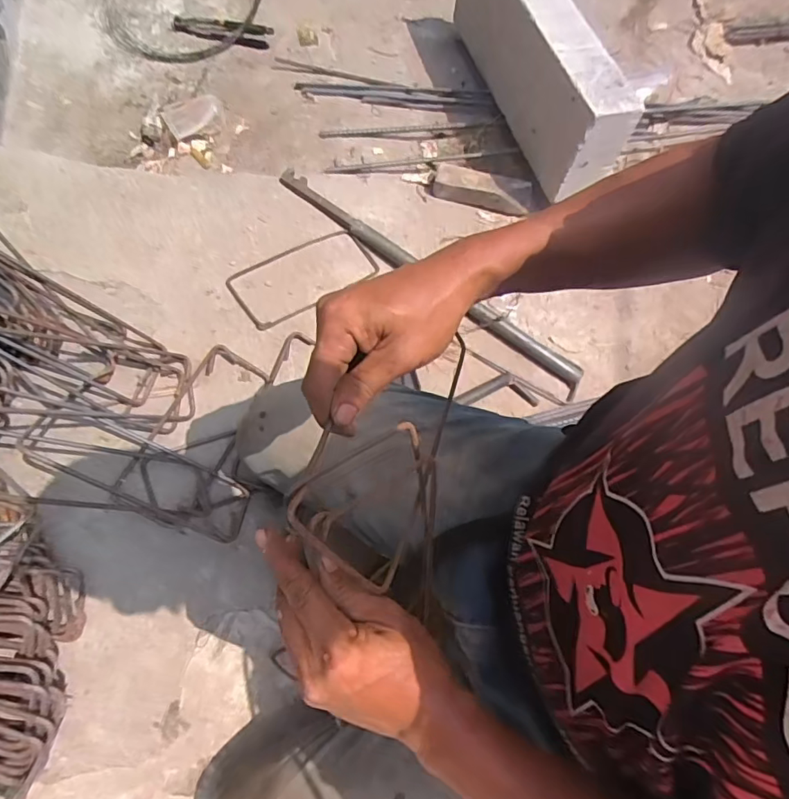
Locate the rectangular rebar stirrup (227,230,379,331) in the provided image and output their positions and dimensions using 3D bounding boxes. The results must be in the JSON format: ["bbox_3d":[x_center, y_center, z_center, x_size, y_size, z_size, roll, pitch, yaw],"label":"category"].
[{"bbox_3d":[-0.145,-0.203,0.852,0.245,0.013,0.116,-34,81,-28],"label":"rectangular rebar stirrup"}]

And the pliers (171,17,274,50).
[{"bbox_3d":[-0.389,-0.823,1.156,0.227,0.012,0.075,8,68,2],"label":"pliers"}]

